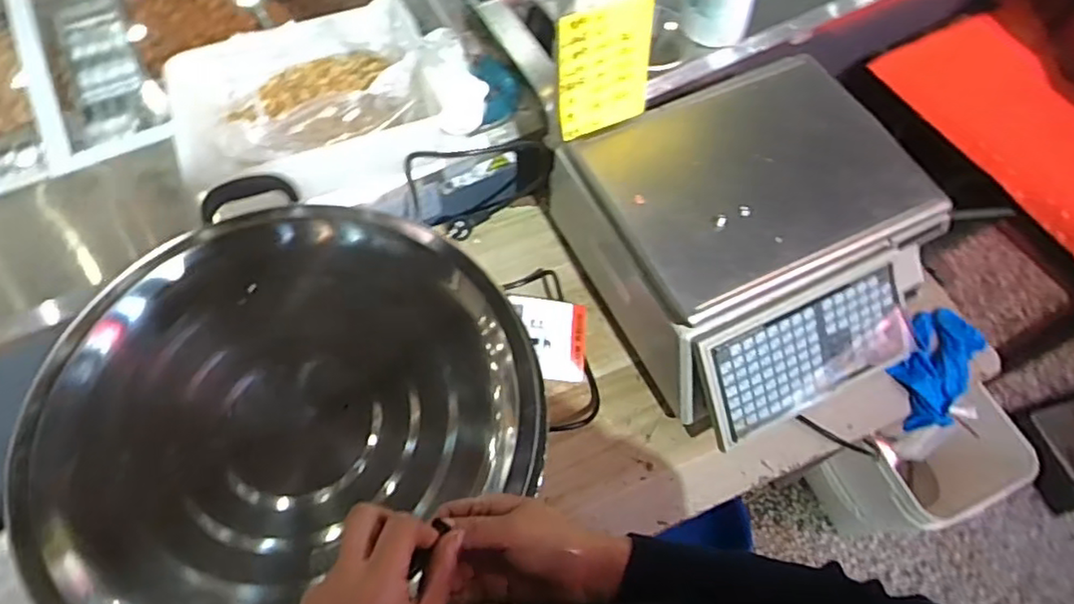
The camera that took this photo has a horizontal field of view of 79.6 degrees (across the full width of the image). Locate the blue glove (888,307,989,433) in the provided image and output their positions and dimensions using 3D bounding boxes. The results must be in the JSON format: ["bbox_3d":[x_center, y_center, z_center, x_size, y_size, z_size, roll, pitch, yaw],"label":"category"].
[{"bbox_3d":[0.518,0.088,0.843,0.094,0.057,0.173,37,67,17],"label":"blue glove"}]

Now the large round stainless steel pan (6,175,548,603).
[{"bbox_3d":[-0.229,0.089,0.584,0.417,0.062,0.420,1,62,-1],"label":"large round stainless steel pan"}]

